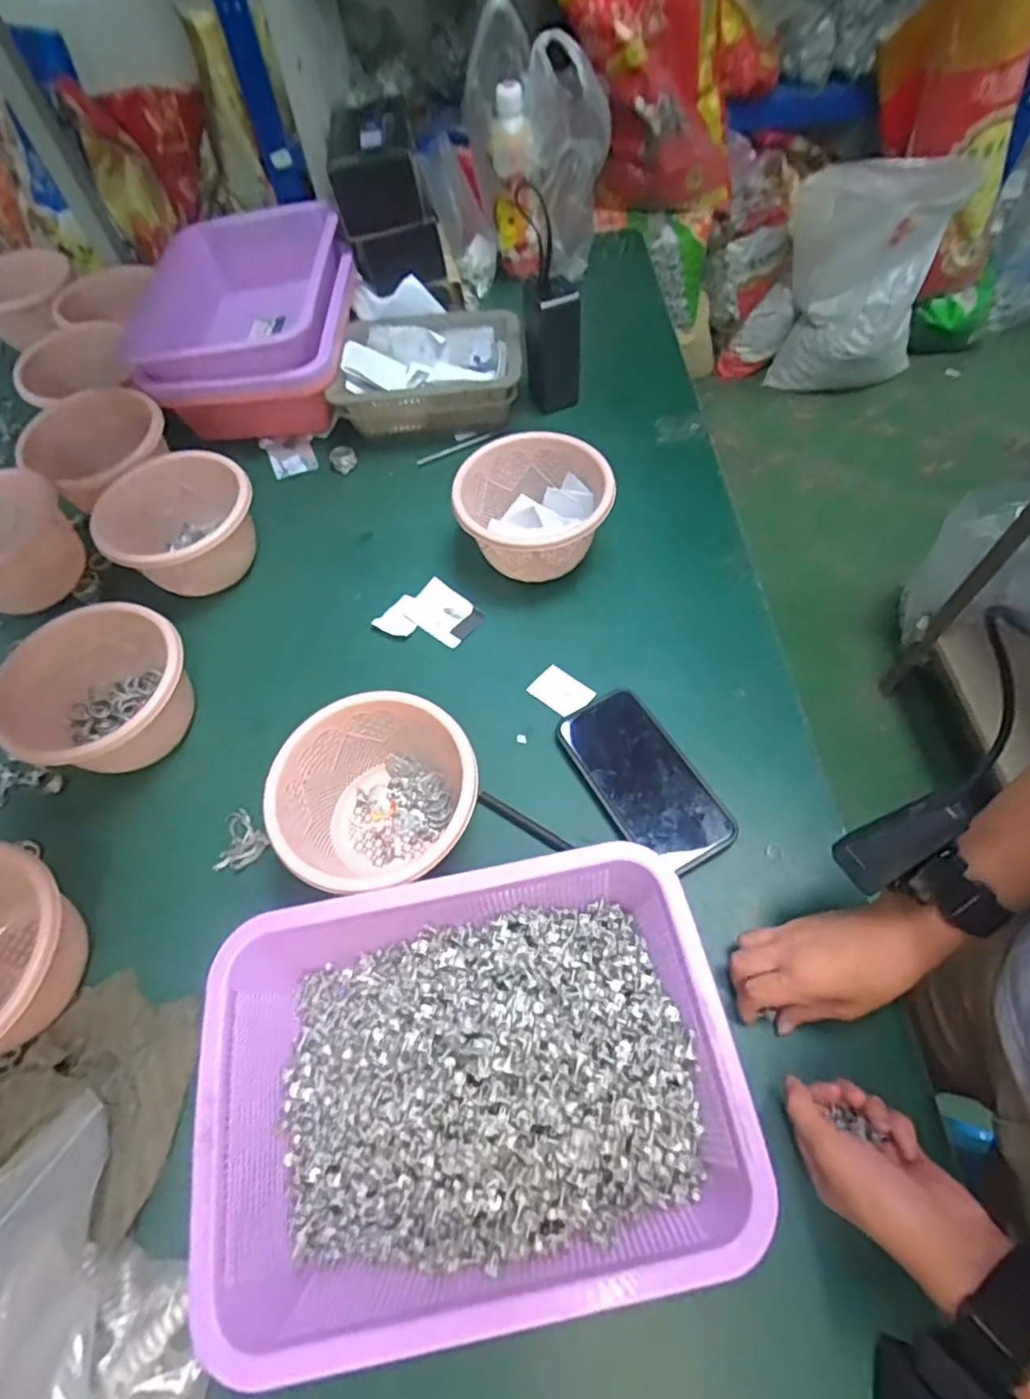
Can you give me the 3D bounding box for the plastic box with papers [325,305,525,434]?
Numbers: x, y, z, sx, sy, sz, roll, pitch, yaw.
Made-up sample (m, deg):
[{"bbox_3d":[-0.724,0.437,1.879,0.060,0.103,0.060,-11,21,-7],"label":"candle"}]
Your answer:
[{"bbox_3d":[-0.101,-0.397,0.776,0.220,0.077,0.155,-5,60,0],"label":"plastic box with papers"}]

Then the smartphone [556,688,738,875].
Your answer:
[{"bbox_3d":[0.106,0.064,0.527,0.082,0.010,0.160,-27,62,-12],"label":"smartphone"}]

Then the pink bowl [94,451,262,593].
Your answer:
[{"bbox_3d":[-0.335,-0.177,0.650,0.139,0.092,0.118,16,62,12],"label":"pink bowl"}]

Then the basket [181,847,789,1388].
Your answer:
[{"bbox_3d":[-0.026,0.231,0.391,0.304,0.086,0.221,-11,60,-3],"label":"basket"}]

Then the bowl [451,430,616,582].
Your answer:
[{"bbox_3d":[0.019,-0.178,0.626,0.141,0.095,0.135,-1,60,2],"label":"bowl"}]

